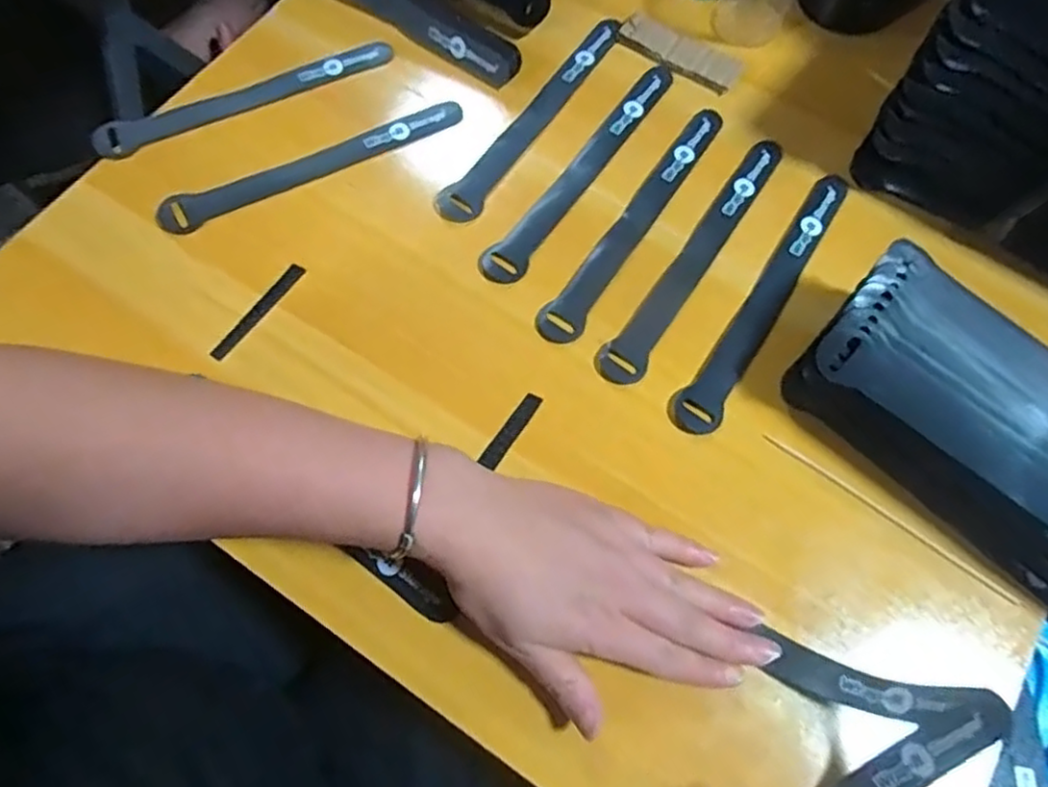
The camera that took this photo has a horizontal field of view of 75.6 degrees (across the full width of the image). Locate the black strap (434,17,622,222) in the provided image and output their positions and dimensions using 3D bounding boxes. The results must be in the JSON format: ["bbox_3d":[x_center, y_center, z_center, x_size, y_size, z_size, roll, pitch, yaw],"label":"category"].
[{"bbox_3d":[0.009,-0.185,0.445,0.024,0.004,0.197,32,72,11],"label":"black strap"}]

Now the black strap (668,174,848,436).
[{"bbox_3d":[0.144,-0.059,0.398,0.024,0.004,0.203,32,72,11],"label":"black strap"}]

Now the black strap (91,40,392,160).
[{"bbox_3d":[-0.183,-0.198,0.449,0.198,0.008,0.023,-25,71,-10],"label":"black strap"}]

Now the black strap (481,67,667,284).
[{"bbox_3d":[0.038,-0.146,0.436,0.026,0.004,0.201,32,72,11],"label":"black strap"}]

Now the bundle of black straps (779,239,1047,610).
[{"bbox_3d":[0.246,0.022,0.340,0.209,0.053,0.096,40,73,14],"label":"bundle of black straps"}]

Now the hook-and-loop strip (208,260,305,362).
[{"bbox_3d":[-0.153,-0.047,0.390,0.009,0.004,0.071,32,72,11],"label":"hook-and-loop strip"}]

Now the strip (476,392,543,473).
[{"bbox_3d":[-0.006,0.020,0.370,0.010,0.004,0.046,34,72,12],"label":"strip"}]

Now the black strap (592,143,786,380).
[{"bbox_3d":[0.107,-0.084,0.406,0.026,0.004,0.203,34,72,12],"label":"black strap"}]

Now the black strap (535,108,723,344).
[{"bbox_3d":[0.072,-0.109,0.415,0.025,0.004,0.199,34,72,12],"label":"black strap"}]

